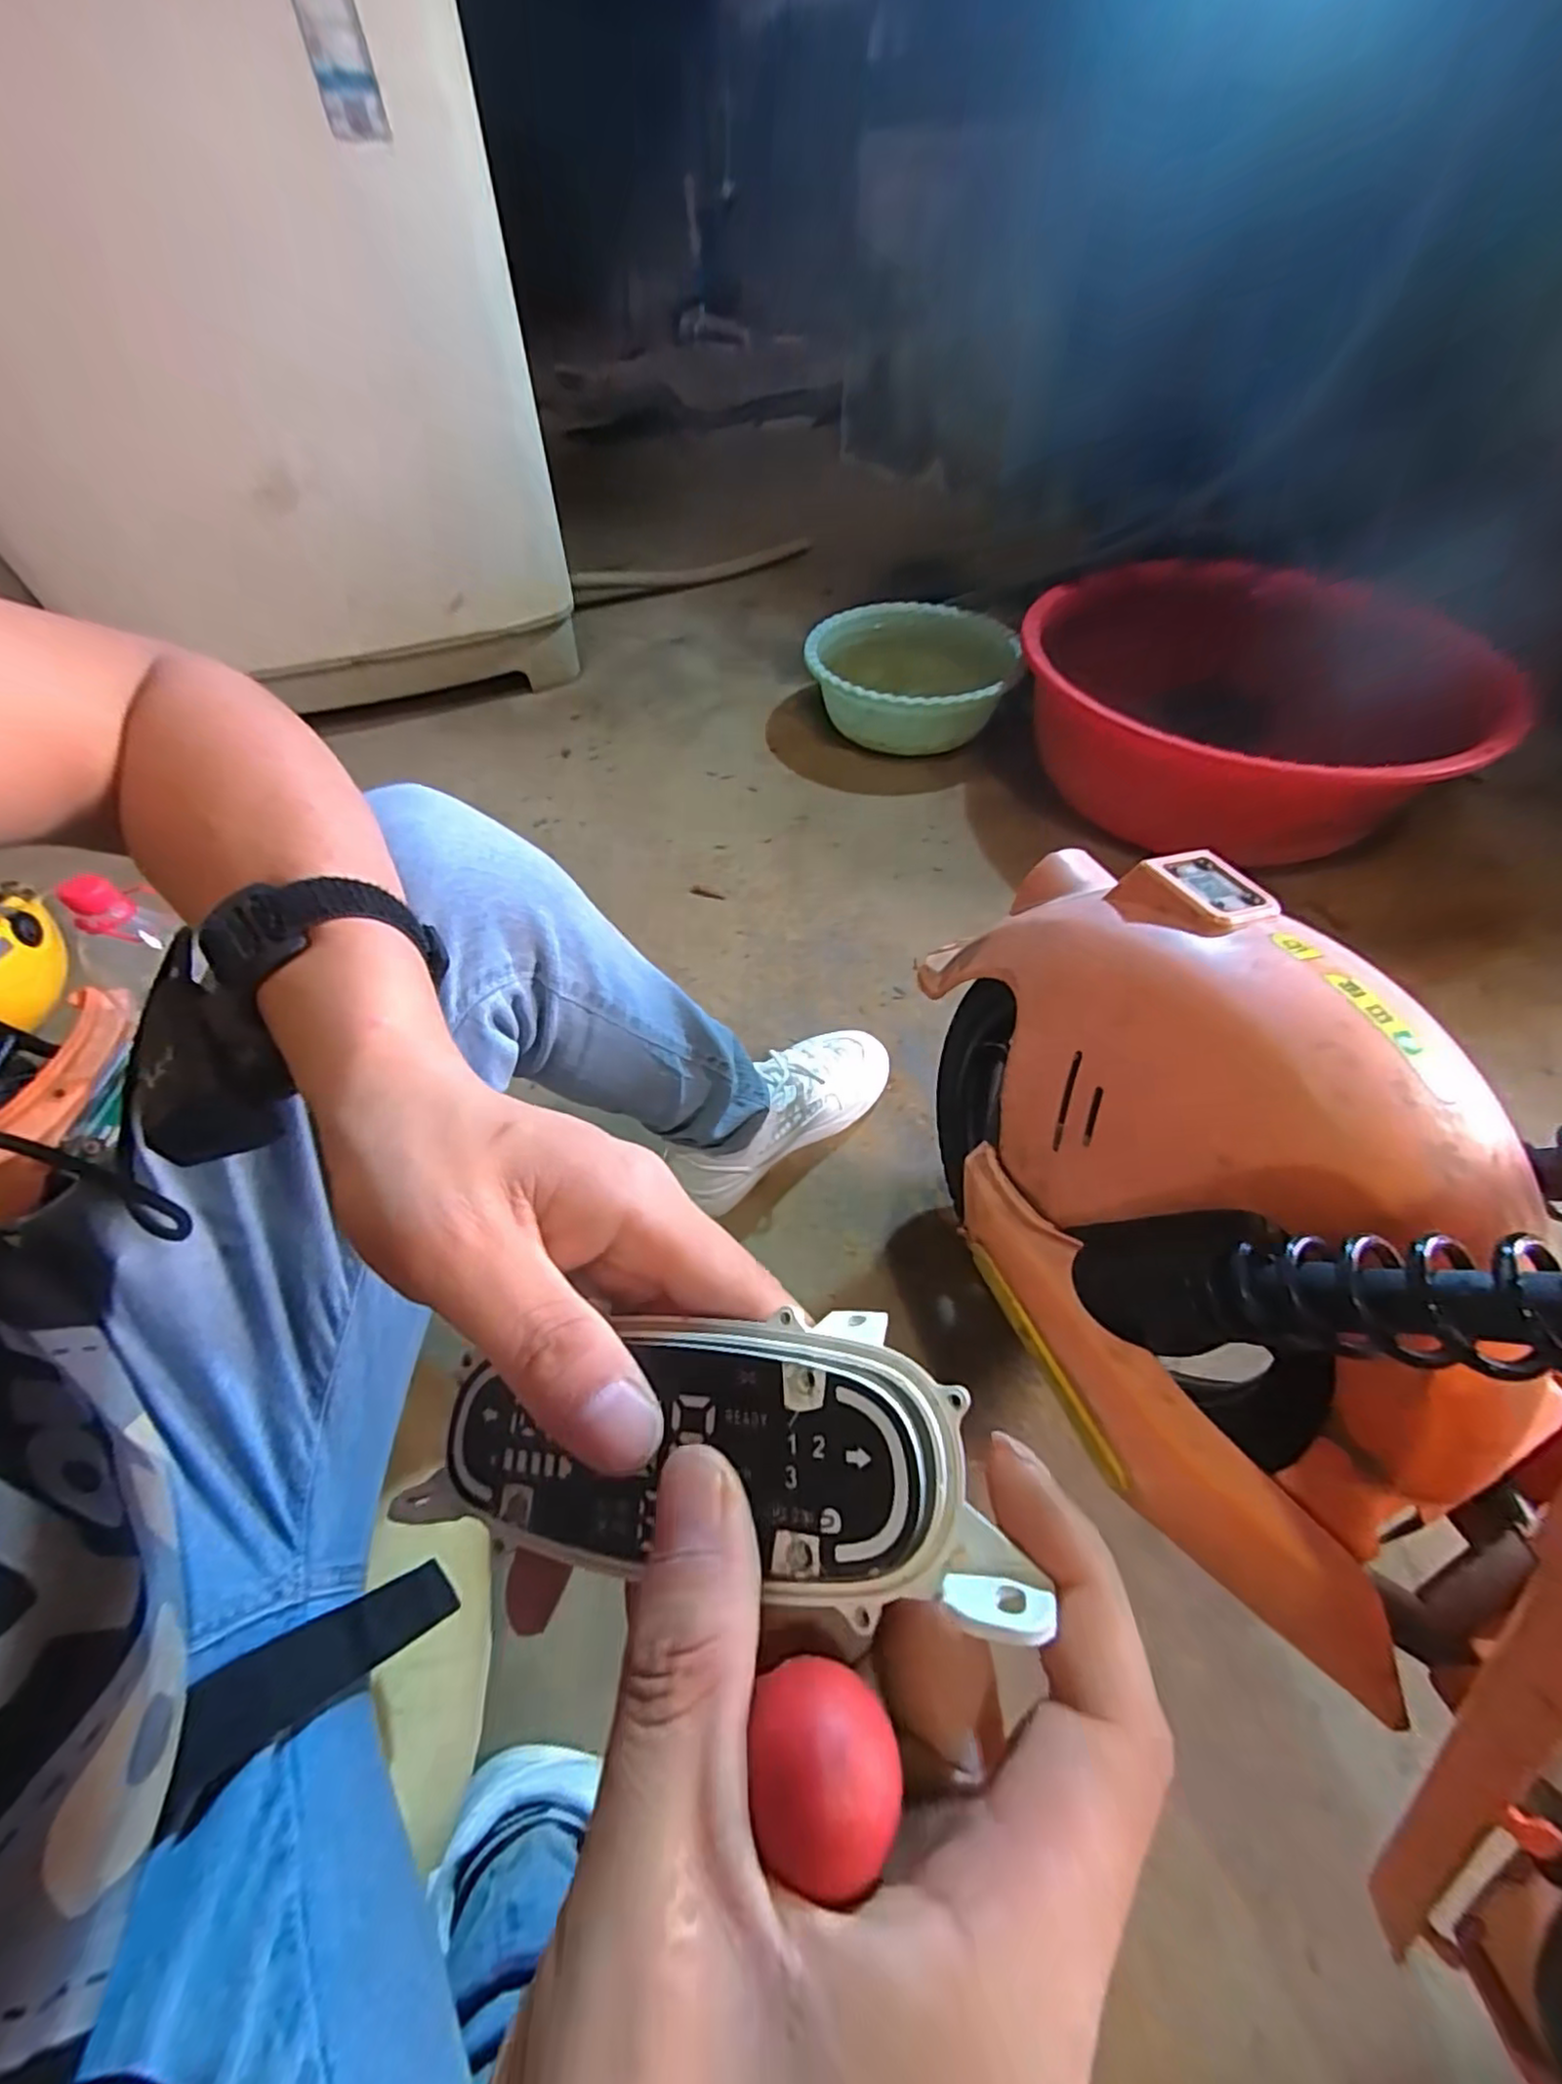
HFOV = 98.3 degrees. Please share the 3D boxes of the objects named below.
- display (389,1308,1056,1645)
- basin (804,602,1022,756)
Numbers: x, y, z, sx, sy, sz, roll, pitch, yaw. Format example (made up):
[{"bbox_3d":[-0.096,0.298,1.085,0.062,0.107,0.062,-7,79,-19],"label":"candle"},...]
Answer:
[{"bbox_3d":[-0.019,0.092,0.153,0.137,0.015,0.054,-7,70,18],"label":"display"},{"bbox_3d":[0.246,-0.718,1.343,0.393,0.135,0.419,-1,55,1],"label":"basin"}]

